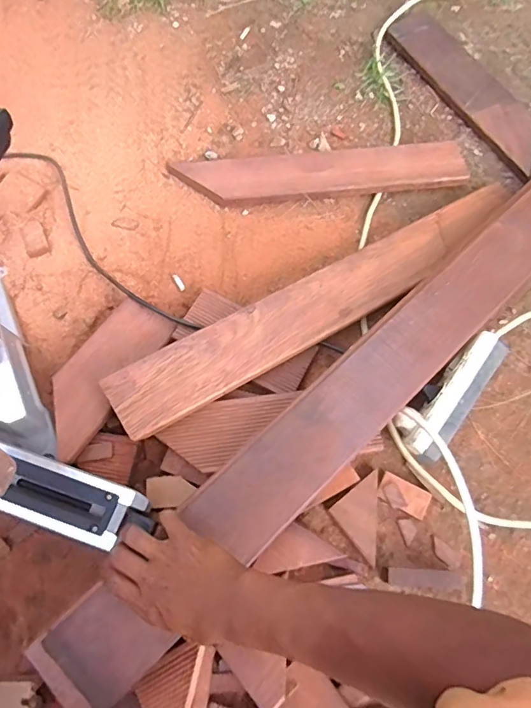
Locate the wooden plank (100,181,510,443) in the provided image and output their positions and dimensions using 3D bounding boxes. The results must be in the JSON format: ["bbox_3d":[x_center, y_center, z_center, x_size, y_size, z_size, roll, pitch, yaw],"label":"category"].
[{"bbox_3d":[0.097,-0.082,0.673,0.645,0.012,0.086,-29,75,-17],"label":"wooden plank"}]

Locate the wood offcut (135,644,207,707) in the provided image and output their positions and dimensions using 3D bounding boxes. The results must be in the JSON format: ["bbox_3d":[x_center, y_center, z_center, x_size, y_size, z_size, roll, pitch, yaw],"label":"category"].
[{"bbox_3d":[-0.106,0.361,0.519,0.060,0.028,0.102,15,71,3],"label":"wood offcut"}]

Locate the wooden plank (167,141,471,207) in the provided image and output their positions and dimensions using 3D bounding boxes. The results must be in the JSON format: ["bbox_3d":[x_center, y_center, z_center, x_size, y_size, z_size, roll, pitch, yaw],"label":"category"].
[{"bbox_3d":[0.091,-0.293,0.794,0.459,0.030,0.092,-5,67,-3],"label":"wooden plank"}]

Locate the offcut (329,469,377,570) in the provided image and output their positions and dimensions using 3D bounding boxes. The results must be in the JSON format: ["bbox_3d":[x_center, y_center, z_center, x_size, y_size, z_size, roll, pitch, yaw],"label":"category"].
[{"bbox_3d":[0.109,0.196,0.602,0.054,0.021,0.103,8,67,2],"label":"offcut"}]

